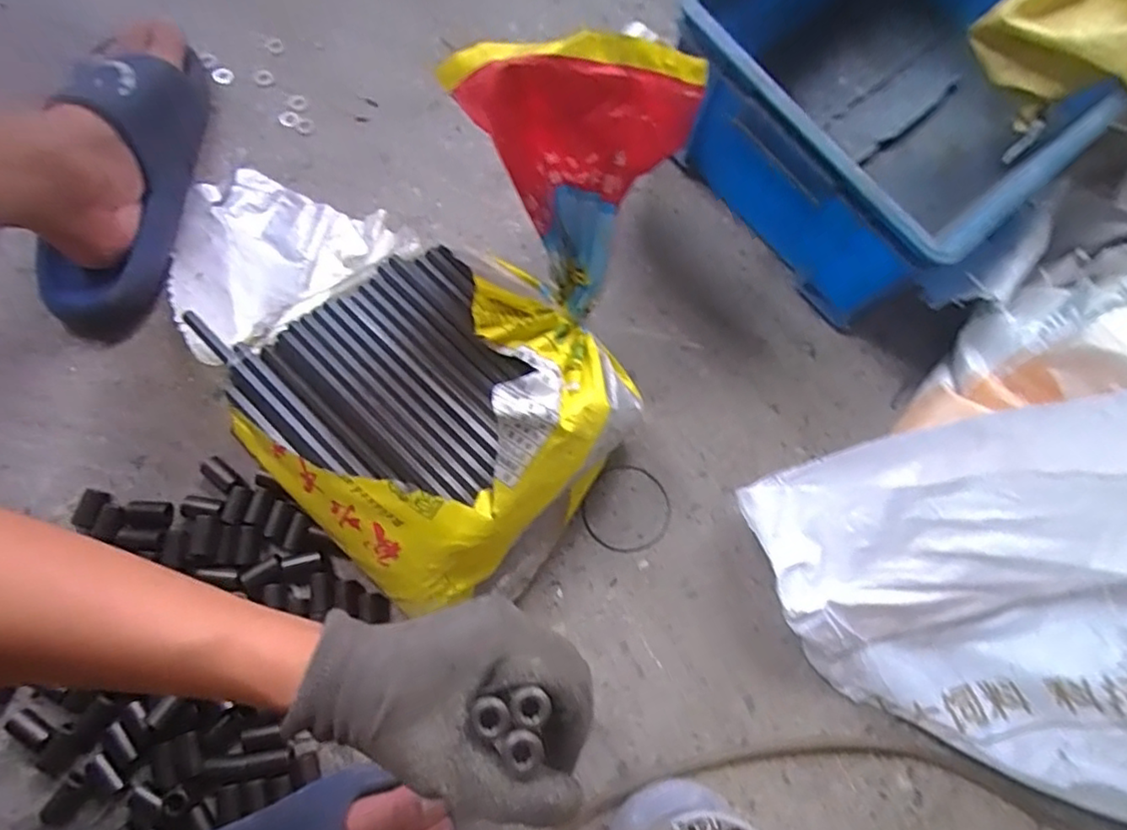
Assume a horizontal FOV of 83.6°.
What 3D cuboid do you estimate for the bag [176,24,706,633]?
[{"bbox_3d":[-0.146,-0.090,0.456,0.416,0.239,0.372,22,75,1],"label":"bag"}]

